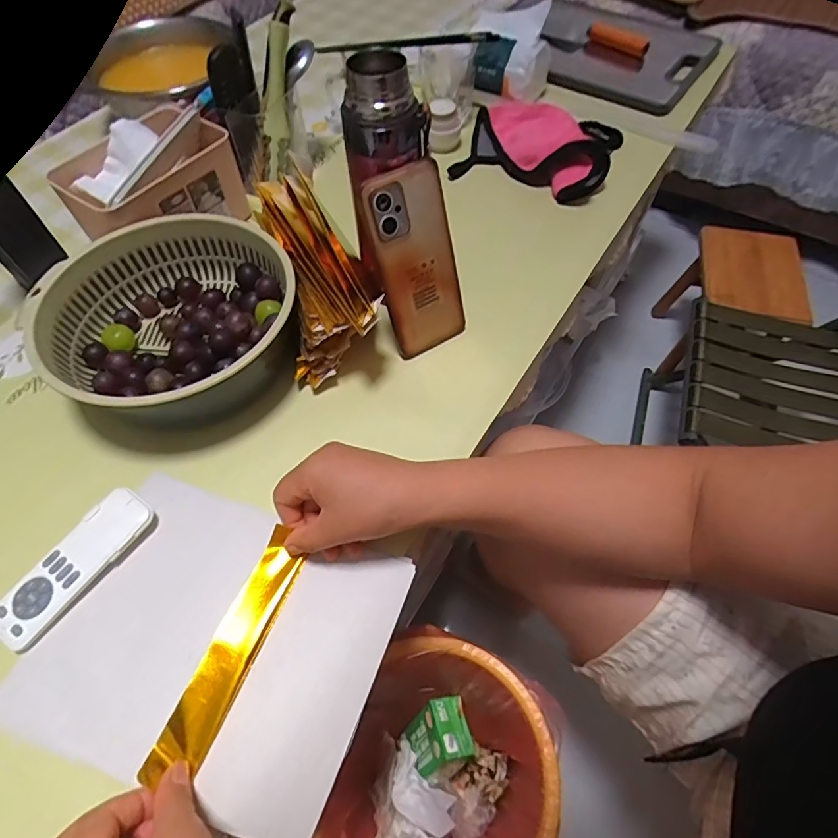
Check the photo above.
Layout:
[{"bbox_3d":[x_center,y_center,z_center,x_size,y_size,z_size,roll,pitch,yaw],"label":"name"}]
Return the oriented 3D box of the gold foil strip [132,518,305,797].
[{"bbox_3d":[-0.130,0.160,0.354,0.033,0.010,0.166,24,61,1],"label":"gold foil strip"}]

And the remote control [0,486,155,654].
[{"bbox_3d":[-0.265,0.113,0.385,0.046,0.014,0.126,30,64,18],"label":"remote control"}]

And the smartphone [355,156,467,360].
[{"bbox_3d":[-0.001,-0.136,0.445,0.073,0.162,0.015,-28,40,-15],"label":"smartphone"}]

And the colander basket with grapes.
[{"bbox_3d":[-0.227,-0.092,0.471,0.212,0.078,0.210,-1,59,1],"label":"colander basket with grapes"}]

